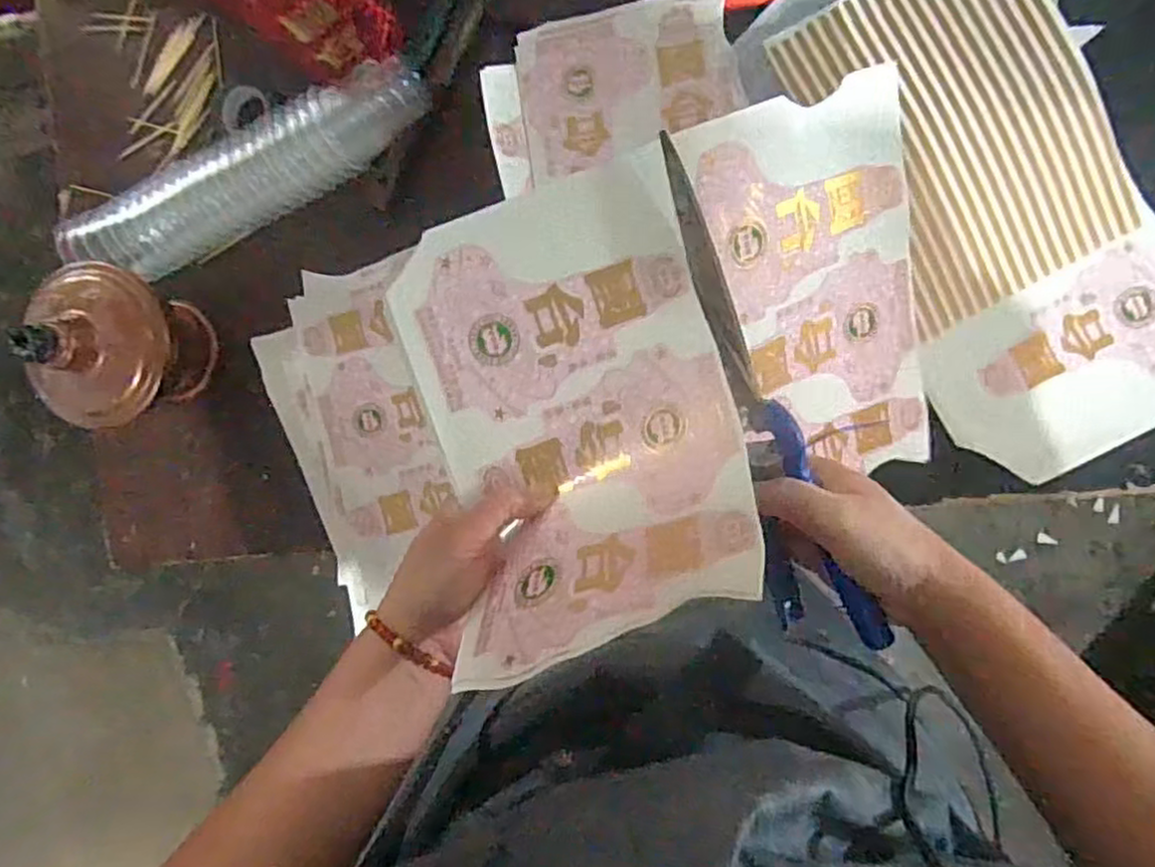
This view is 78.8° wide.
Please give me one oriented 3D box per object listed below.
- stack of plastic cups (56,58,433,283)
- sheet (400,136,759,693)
[{"bbox_3d":[-0.256,-0.203,0.550,0.301,0.055,0.058,-23,86,8],"label":"stack of plastic cups"},{"bbox_3d":[-0.002,-0.017,0.359,0.162,0.078,0.228,-17,87,8],"label":"sheet"}]

